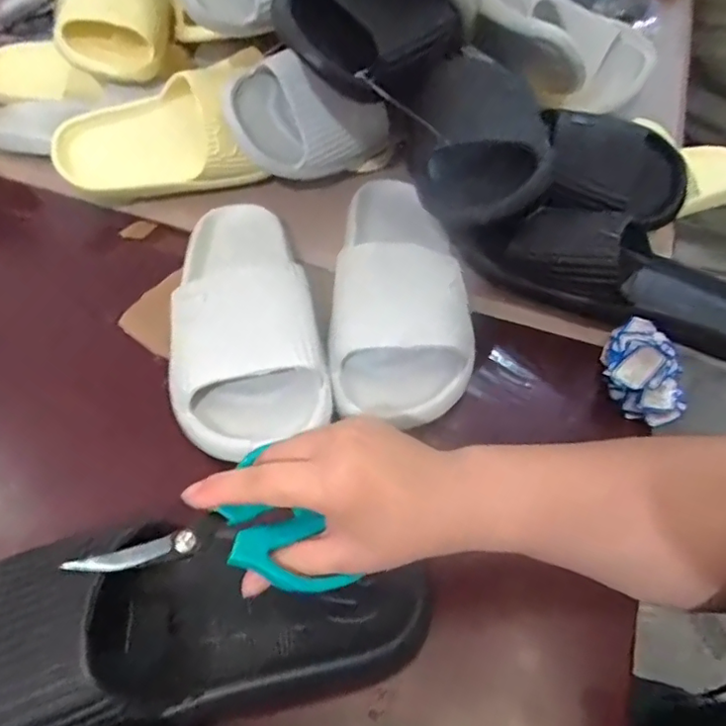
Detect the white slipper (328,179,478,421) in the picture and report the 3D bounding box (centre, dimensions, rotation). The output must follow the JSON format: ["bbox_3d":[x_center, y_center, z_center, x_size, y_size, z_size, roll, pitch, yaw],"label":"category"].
[{"bbox_3d":[0.033,-0.071,0.473,0.105,0.069,0.259,3,49,1],"label":"white slipper"}]

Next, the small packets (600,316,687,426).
[{"bbox_3d":[0.210,0.004,0.432,0.052,0.033,0.075,12,50,8],"label":"small packets"}]

